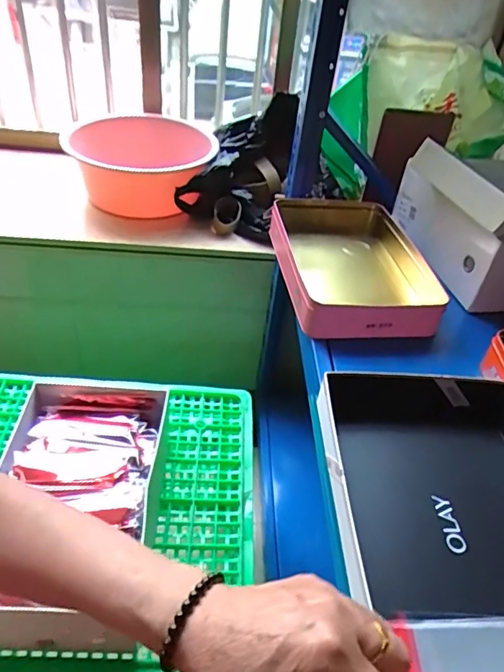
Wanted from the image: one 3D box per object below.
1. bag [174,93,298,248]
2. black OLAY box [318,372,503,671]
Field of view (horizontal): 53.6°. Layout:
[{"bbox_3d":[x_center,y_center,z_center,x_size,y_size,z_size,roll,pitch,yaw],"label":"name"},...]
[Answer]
[{"bbox_3d":[-0.030,-0.387,1.138,0.225,0.245,0.193,17,42,11],"label":"bag"},{"bbox_3d":[0.193,0.165,0.471,0.232,0.059,0.305,3,41,-5],"label":"black OLAY box"}]

